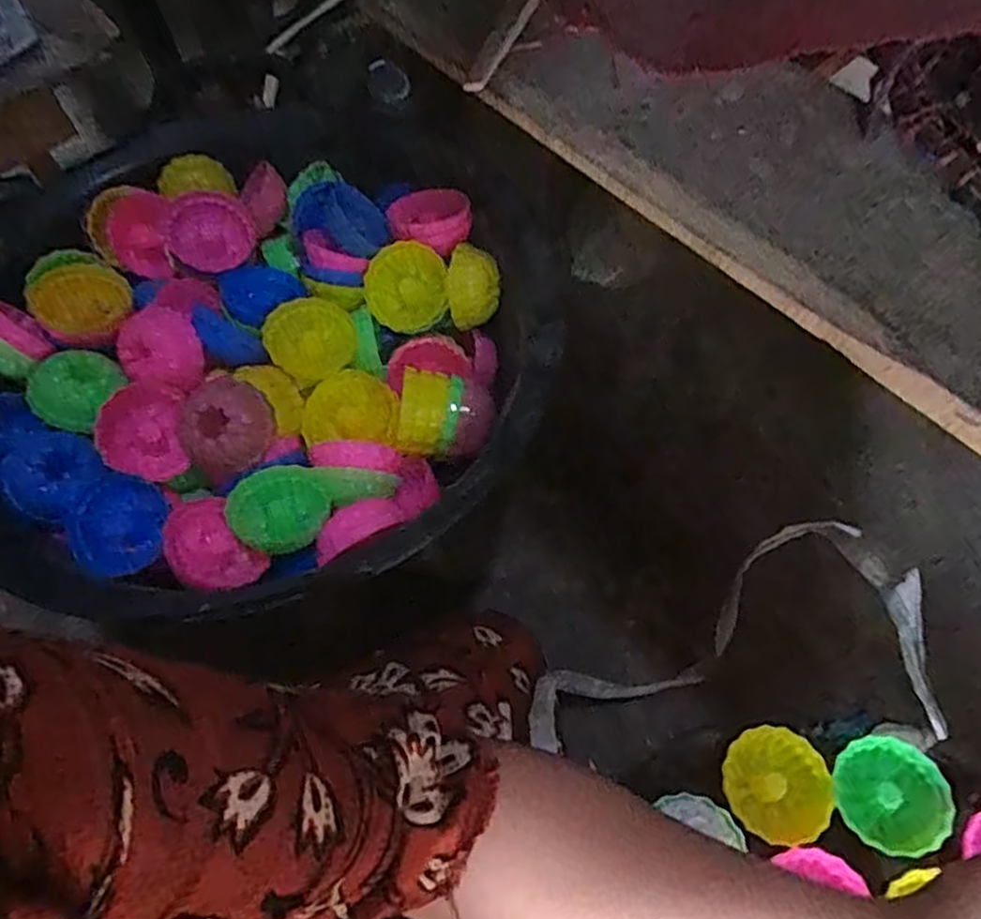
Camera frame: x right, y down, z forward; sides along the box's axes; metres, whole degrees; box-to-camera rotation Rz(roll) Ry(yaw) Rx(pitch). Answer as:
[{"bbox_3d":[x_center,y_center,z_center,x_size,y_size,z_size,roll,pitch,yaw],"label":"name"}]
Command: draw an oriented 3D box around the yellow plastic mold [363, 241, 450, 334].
[{"bbox_3d":[-0.059,-0.128,0.516,0.060,0.061,0.030,-10,31,12],"label":"yellow plastic mold"}]

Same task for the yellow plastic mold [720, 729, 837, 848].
[{"bbox_3d":[0.168,0.190,0.415,0.055,0.022,0.059,-19,62,-6],"label":"yellow plastic mold"}]

